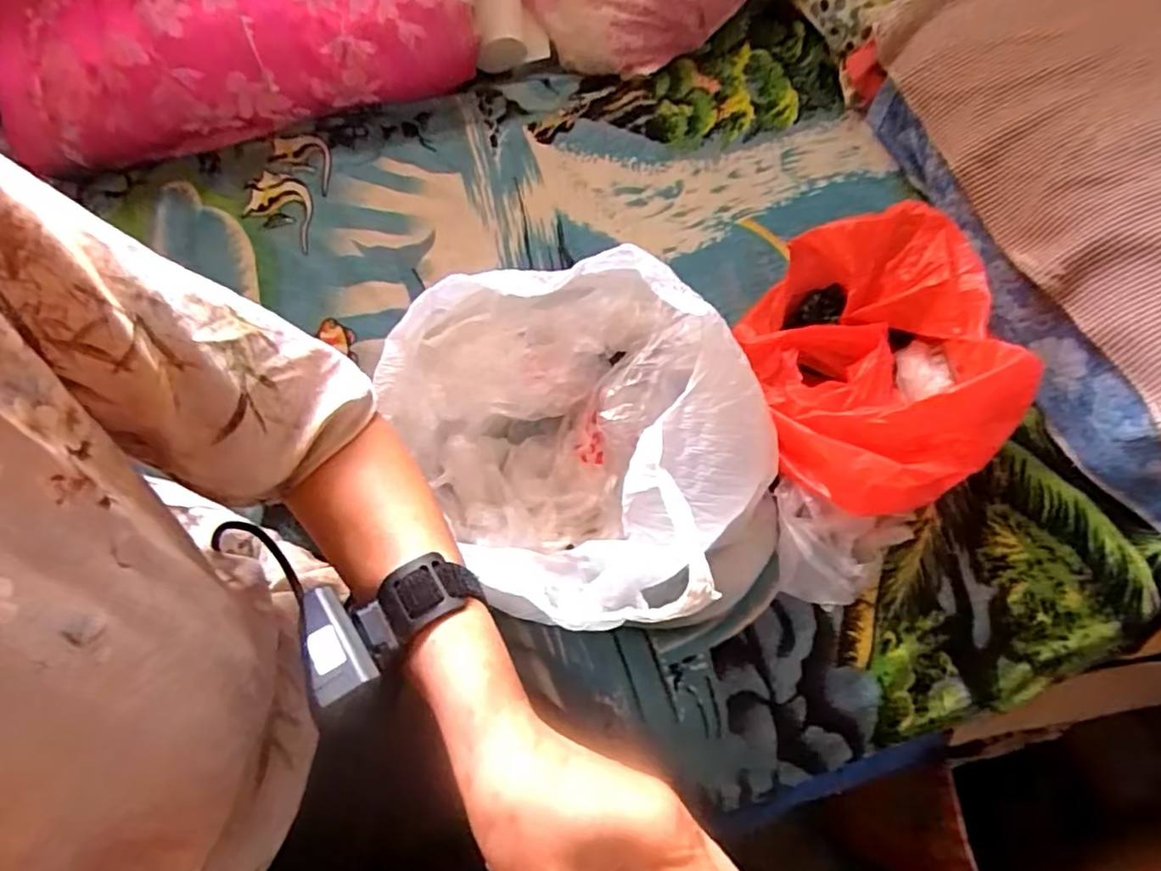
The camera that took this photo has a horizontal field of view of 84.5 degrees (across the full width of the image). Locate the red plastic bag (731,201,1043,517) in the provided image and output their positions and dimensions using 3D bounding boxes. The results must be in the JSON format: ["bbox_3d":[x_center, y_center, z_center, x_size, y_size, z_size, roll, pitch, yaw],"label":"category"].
[{"bbox_3d":[0.274,-0.071,0.623,0.218,0.123,0.304,-5,64,0],"label":"red plastic bag"}]

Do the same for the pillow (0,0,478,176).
[{"bbox_3d":[-0.424,-0.544,0.819,0.571,0.153,0.299,-11,64,-3],"label":"pillow"}]

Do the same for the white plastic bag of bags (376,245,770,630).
[{"bbox_3d":[0.003,-0.006,0.549,0.241,0.202,0.335,-30,66,-12],"label":"white plastic bag of bags"}]

